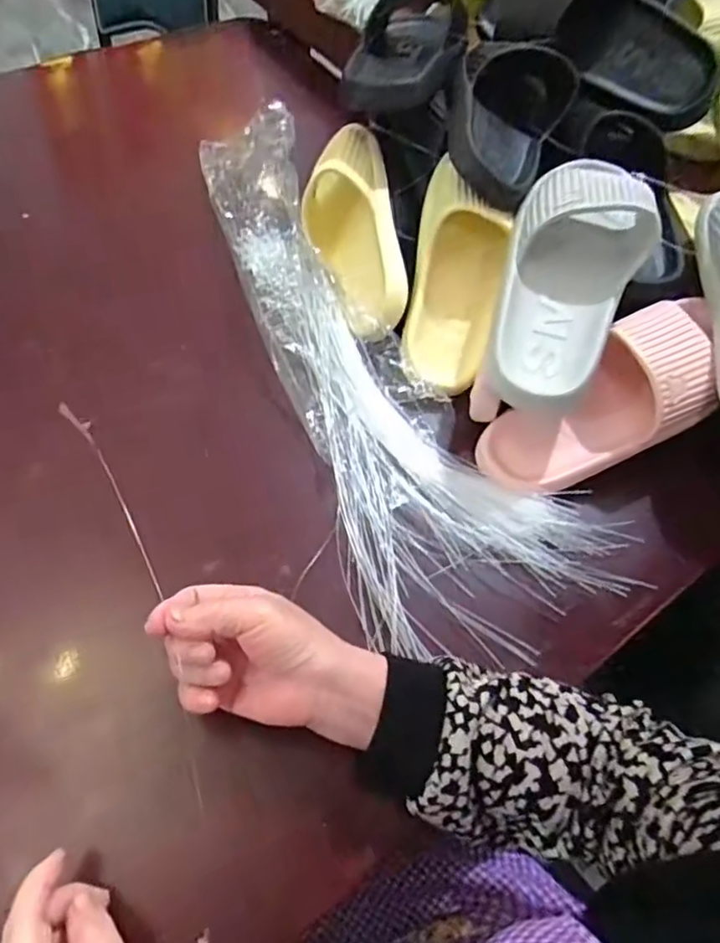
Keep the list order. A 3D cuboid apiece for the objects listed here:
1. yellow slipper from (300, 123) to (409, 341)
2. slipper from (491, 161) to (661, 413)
[{"bbox_3d":[-0.011,-0.230,0.608,0.076,0.108,0.242,-3,60,-26],"label":"yellow slipper"},{"bbox_3d":[0.170,-0.169,0.509,0.118,0.073,0.249,27,61,11],"label":"slipper"}]

